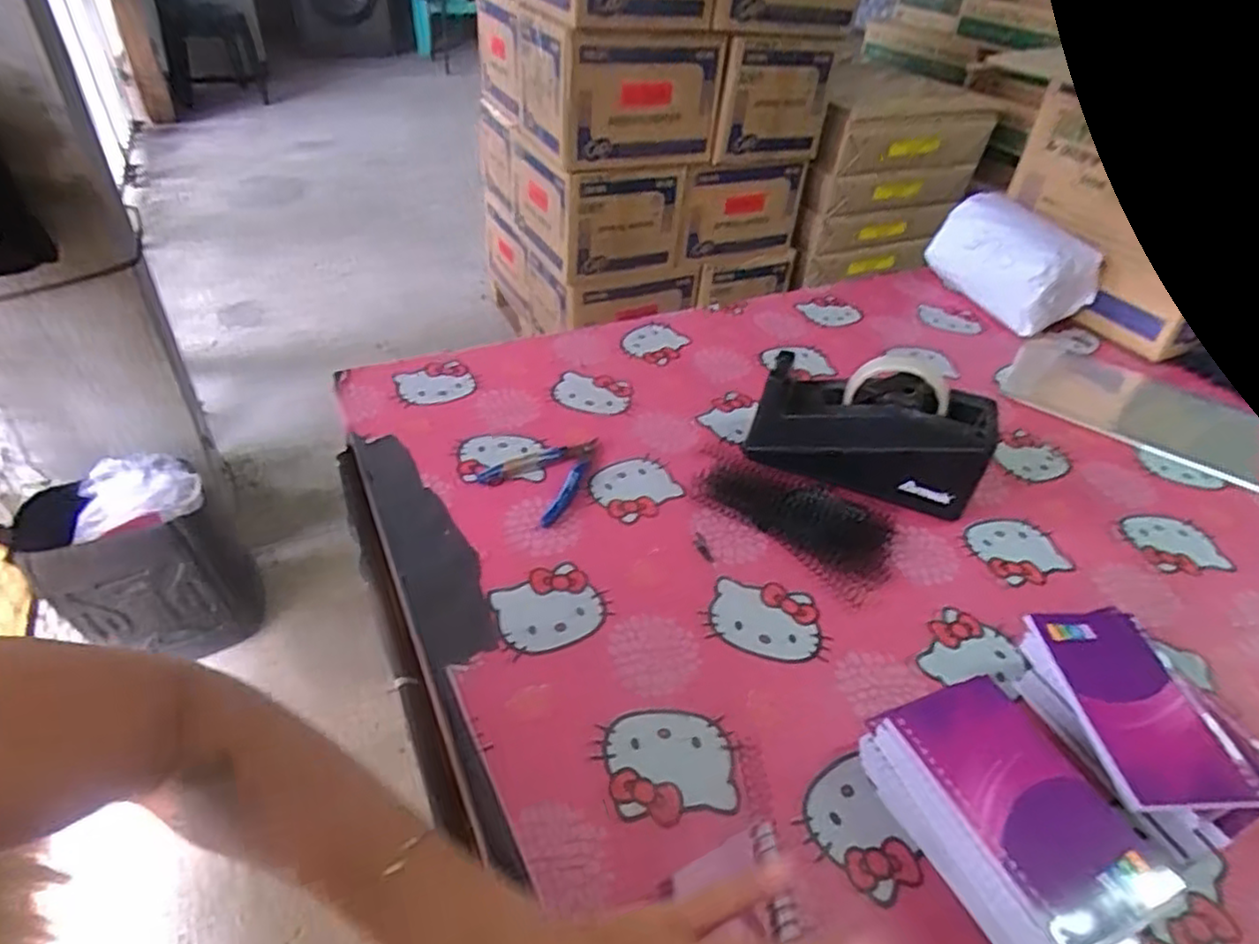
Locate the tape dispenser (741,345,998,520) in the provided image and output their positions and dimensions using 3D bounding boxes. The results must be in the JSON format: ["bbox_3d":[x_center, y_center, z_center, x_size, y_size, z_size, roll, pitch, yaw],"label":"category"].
[{"bbox_3d":[0.215,-0.040,0.636,0.197,0.109,0.075,20,41,15],"label":"tape dispenser"}]

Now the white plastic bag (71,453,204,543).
[{"bbox_3d":[-0.861,0.034,1.246,0.189,0.075,0.148,-16,45,-22],"label":"white plastic bag"}]

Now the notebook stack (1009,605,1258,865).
[{"bbox_3d":[0.306,0.161,0.449,0.088,0.065,0.140,0,40,-9],"label":"notebook stack"}]

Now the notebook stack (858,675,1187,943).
[{"bbox_3d":[0.203,0.197,0.393,0.097,0.066,0.149,-13,44,-20],"label":"notebook stack"}]

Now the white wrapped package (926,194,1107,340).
[{"bbox_3d":[0.506,-0.277,0.950,0.112,0.136,0.190,-14,44,-24],"label":"white wrapped package"}]

